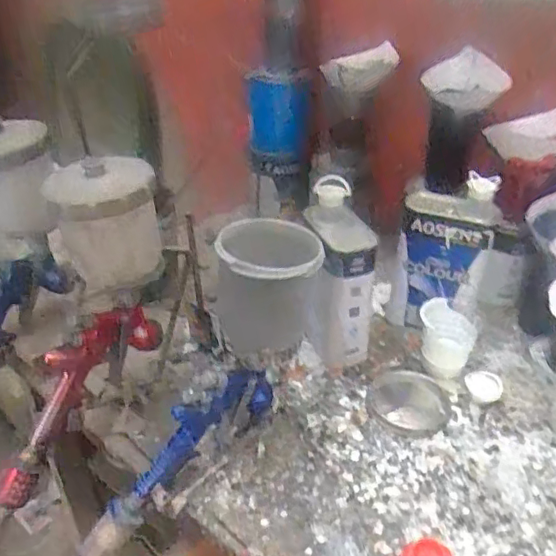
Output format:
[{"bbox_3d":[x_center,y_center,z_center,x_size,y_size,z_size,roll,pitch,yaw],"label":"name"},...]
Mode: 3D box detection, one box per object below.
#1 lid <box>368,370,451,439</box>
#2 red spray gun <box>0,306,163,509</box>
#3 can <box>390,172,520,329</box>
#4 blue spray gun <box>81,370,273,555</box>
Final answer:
[{"bbox_3d":[0.157,0.147,0.690,0.092,0.007,0.106,10,36,14],"label":"lid"},{"bbox_3d":[-0.230,0.128,0.623,0.049,0.116,0.245,29,82,35],"label":"red spray gun"},{"bbox_3d":[0.220,-0.030,0.758,0.124,0.211,0.070,9,36,12],"label":"can"},{"bbox_3d":[-0.113,0.207,0.596,0.285,0.108,0.030,-45,47,-5],"label":"blue spray gun"}]

